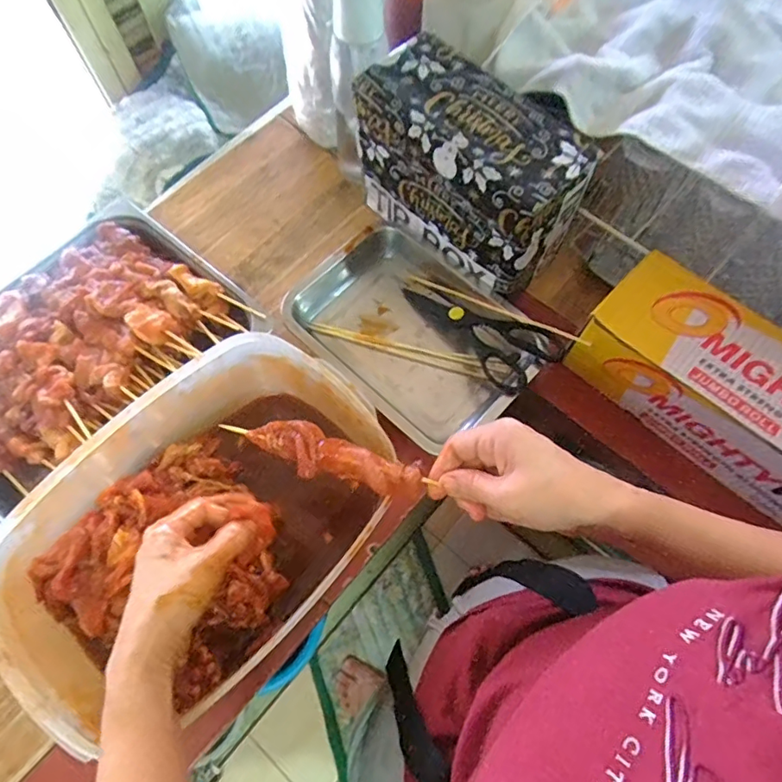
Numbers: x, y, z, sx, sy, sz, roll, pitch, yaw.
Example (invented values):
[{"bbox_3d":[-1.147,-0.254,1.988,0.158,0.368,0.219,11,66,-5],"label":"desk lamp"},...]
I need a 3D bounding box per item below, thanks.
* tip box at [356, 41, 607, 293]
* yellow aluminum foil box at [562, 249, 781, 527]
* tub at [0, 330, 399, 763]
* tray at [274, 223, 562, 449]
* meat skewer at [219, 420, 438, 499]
[{"bbox_3d":[0.081,-0.235,0.570,0.237,0.150,0.112,38,72,14],"label":"tip box"},{"bbox_3d":[0.359,0.019,0.510,0.348,0.105,0.111,39,73,14],"label":"yellow aluminum foil box"},{"bbox_3d":[-0.155,0.105,0.444,0.311,0.112,0.207,-39,73,-15],"label":"tub"},{"bbox_3d":[0.021,-0.066,0.587,0.264,0.044,0.183,40,73,15],"label":"tray"},{"bbox_3d":[-0.051,0.049,0.402,0.152,0.020,0.035,18,69,6],"label":"meat skewer"}]

